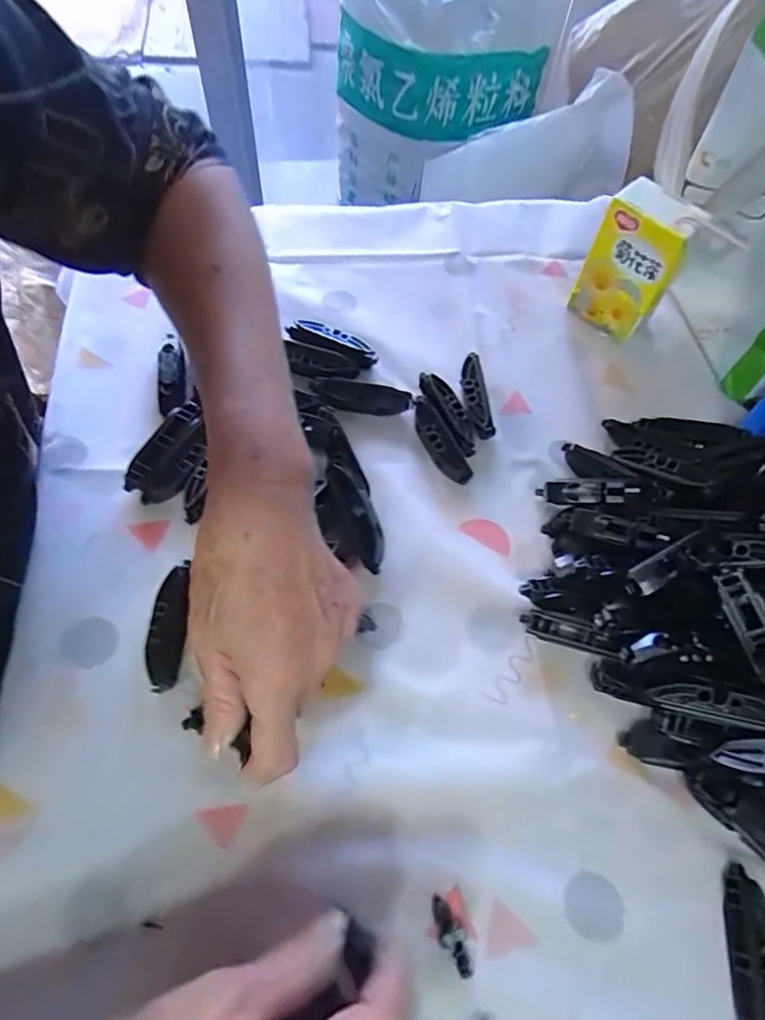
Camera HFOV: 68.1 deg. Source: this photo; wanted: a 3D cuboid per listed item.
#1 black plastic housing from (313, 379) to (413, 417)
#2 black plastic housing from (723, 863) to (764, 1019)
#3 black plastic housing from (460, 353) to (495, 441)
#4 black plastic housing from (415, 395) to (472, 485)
[{"bbox_3d":[-0.017,-0.087,0.449,0.077,0.022,0.019,10,61,3],"label":"black plastic housing"},{"bbox_3d":[0.193,0.234,0.292,0.023,0.009,0.081,9,61,2],"label":"black plastic housing"},{"bbox_3d":[0.073,-0.092,0.458,0.019,0.016,0.078,-5,61,-5],"label":"black plastic housing"},{"bbox_3d":[0.042,-0.052,0.436,0.019,0.022,0.073,-24,65,-15],"label":"black plastic housing"}]

